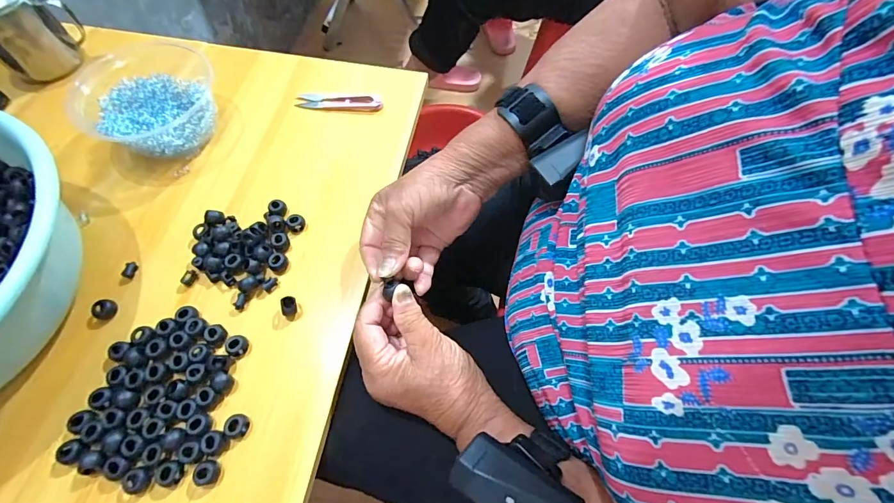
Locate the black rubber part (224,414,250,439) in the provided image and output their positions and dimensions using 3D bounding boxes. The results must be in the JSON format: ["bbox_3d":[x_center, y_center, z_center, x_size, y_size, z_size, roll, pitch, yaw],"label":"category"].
[{"bbox_3d":[-0.165,0.137,0.310,0.015,0.012,0.017,2,61,1],"label":"black rubber part"}]

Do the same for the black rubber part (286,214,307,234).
[{"bbox_3d":[-0.150,-0.027,0.391,0.018,0.012,0.016,-26,64,-14],"label":"black rubber part"}]

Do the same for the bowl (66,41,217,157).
[{"bbox_3d":[-0.324,-0.167,0.431,0.127,0.046,0.138,0,61,0],"label":"bowl"}]

